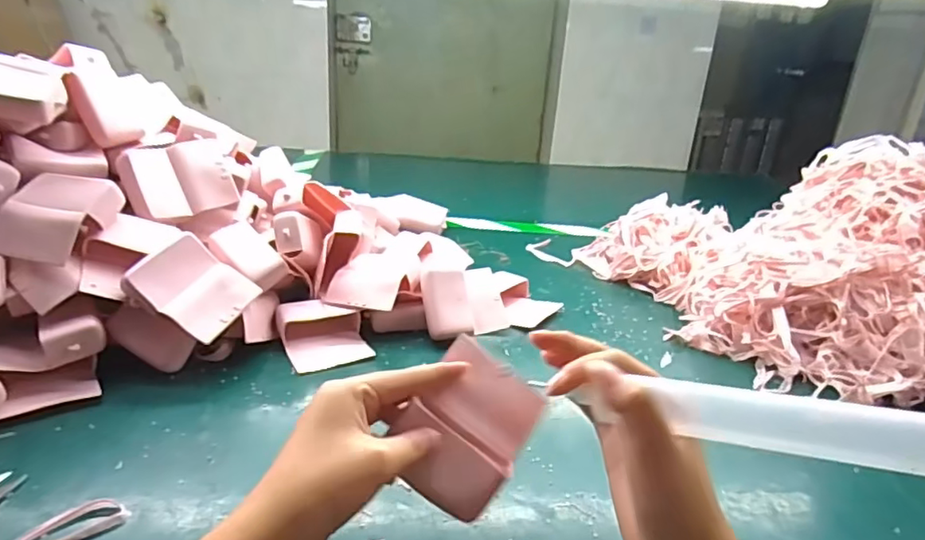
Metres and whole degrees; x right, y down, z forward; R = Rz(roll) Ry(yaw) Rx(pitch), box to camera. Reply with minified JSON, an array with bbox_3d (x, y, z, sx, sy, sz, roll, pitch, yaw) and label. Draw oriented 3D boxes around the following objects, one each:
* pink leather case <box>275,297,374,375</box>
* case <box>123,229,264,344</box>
[{"bbox_3d":[-0.128,0.058,0.542,0.075,0.032,0.070,-6,26,-23],"label":"pink leather case"},{"bbox_3d":[-0.229,0.019,0.495,0.084,0.028,0.072,40,44,-3],"label":"case"}]

